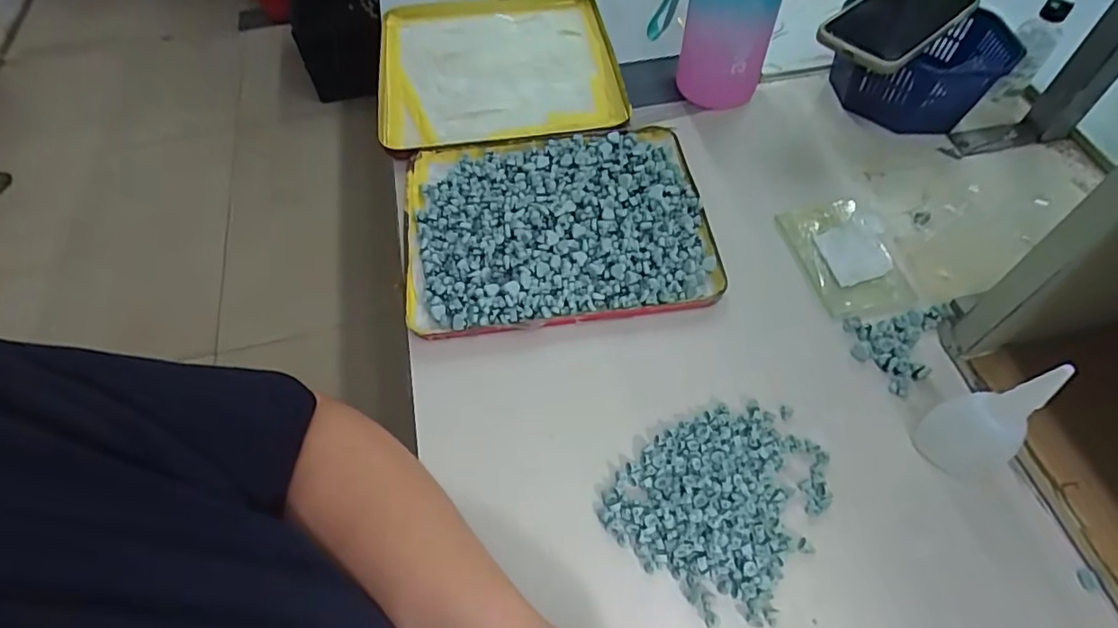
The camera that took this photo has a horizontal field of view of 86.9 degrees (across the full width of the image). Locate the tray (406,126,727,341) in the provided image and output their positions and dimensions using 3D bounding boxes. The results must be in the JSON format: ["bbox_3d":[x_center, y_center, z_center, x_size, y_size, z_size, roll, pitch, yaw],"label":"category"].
[{"bbox_3d":[-0.003,-0.079,0.494,0.245,0.024,0.202,-6,56,-2],"label":"tray"}]

